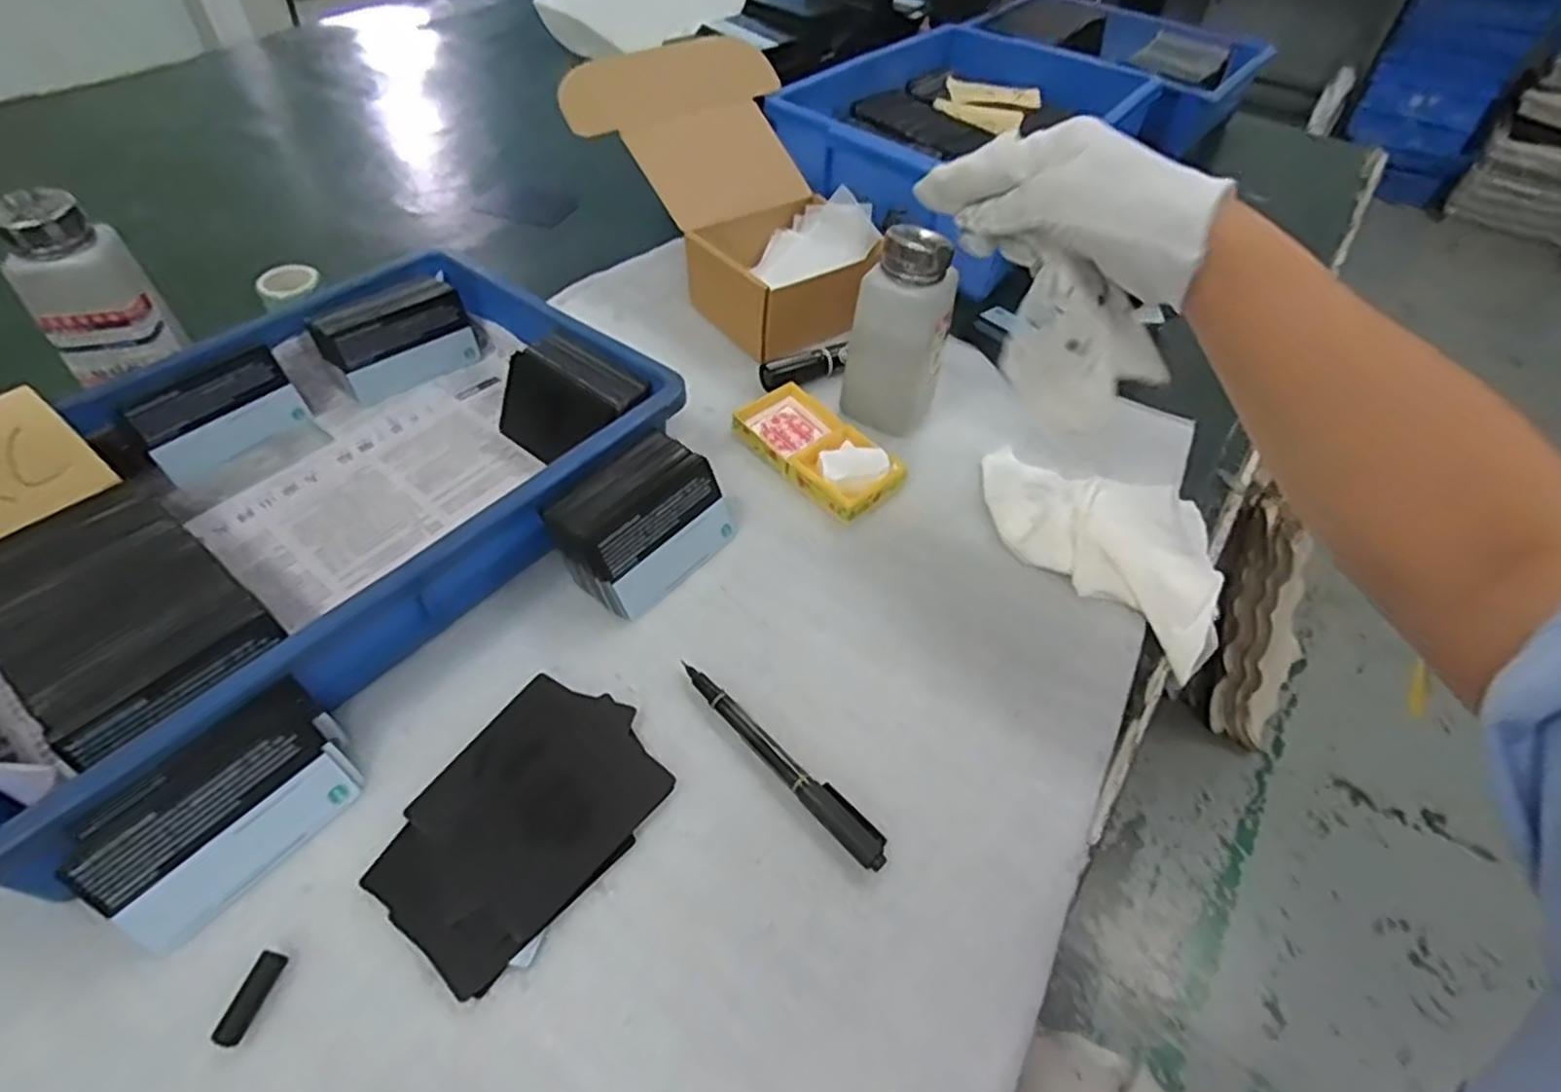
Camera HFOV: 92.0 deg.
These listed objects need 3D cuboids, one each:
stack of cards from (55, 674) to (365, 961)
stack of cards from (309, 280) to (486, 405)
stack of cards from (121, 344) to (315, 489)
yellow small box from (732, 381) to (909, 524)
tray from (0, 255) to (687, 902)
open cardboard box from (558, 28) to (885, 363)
[{"bbox_3d":[-0.223,0.106,0.304,0.011,0.061,0.094,1,35,45],"label":"stack of cards"},{"bbox_3d":[-0.249,-0.137,0.496,0.090,0.053,0.028,-31,58,-27],"label":"stack of cards"},{"bbox_3d":[-0.332,-0.079,0.449,0.023,0.045,0.084,34,56,24],"label":"stack of cards"},{"bbox_3d":[0.021,-0.065,0.480,0.057,0.019,0.116,-36,60,-29],"label":"yellow small box"},{"bbox_3d":[-0.258,-0.026,0.401,0.237,0.057,0.357,32,55,21],"label":"tray"},{"bbox_3d":[-0.022,-0.262,0.563,0.163,0.137,0.220,-32,59,-28],"label":"open cardboard box"}]

